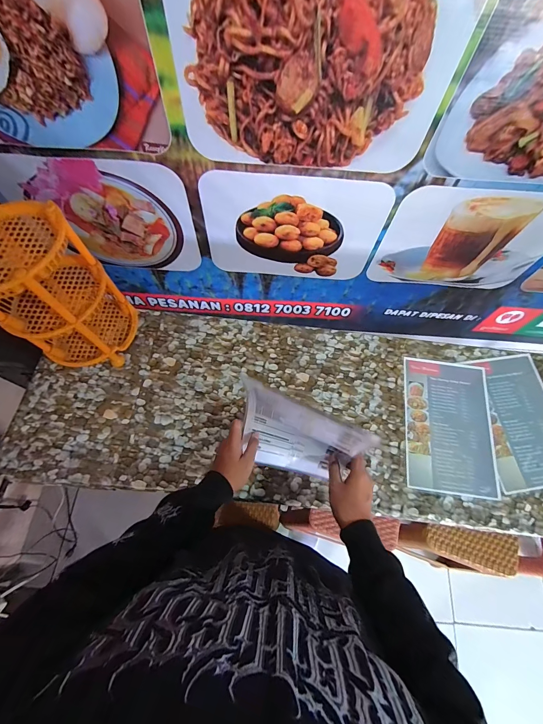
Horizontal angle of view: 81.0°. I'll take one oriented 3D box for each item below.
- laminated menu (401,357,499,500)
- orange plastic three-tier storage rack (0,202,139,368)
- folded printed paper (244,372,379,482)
[{"bbox_3d":[0.440,0.152,0.786,0.213,0.007,0.322,8,68,0],"label":"laminated menu"},{"bbox_3d":[-0.465,-0.142,0.687,0.240,0.333,0.213,30,70,9],"label":"orange plastic three-tier storage rack"},{"bbox_3d":[0.038,0.147,0.584,0.219,0.216,0.092,26,70,8],"label":"folded printed paper"}]

